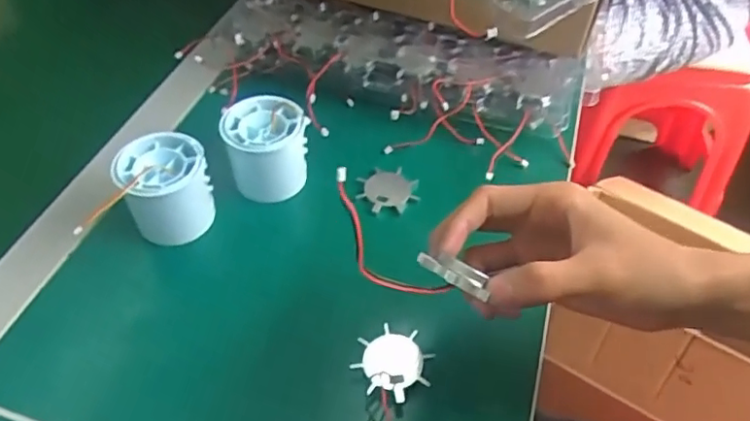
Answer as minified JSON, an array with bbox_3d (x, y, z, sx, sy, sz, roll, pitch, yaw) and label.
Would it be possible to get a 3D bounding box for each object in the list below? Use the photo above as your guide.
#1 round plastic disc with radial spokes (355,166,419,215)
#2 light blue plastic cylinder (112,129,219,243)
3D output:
[{"bbox_3d":[0.010,-0.017,0.431,0.044,0.004,0.041,0,48,0],"label":"round plastic disc with radial spokes"},{"bbox_3d":[-0.134,-0.011,0.394,0.055,0.053,0.064,-18,51,-16],"label":"light blue plastic cylinder"}]

